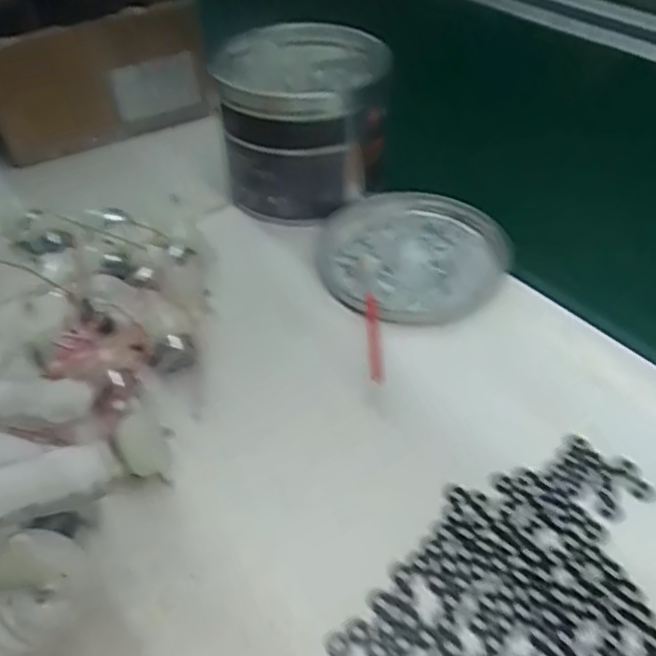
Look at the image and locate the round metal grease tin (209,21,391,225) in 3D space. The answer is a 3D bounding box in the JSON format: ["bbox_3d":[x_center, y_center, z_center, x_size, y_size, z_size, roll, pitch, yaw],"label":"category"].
[{"bbox_3d":[-0.022,-0.160,0.497,0.126,0.106,0.130,-5,44,-3],"label":"round metal grease tin"}]

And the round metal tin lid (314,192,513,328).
[{"bbox_3d":[0.064,-0.053,0.457,0.145,0.020,0.127,-29,50,-25],"label":"round metal tin lid"}]

